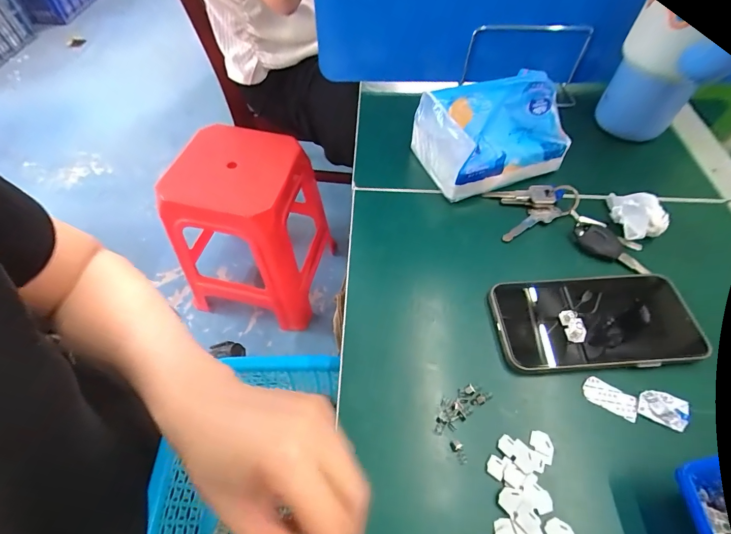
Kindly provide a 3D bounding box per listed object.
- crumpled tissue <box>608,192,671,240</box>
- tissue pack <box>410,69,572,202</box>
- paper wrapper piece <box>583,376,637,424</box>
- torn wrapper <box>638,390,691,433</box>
[{"bbox_3d":[0.265,-0.056,0.356,0.045,0.030,0.058,9,57,5],"label":"crumpled tissue"},{"bbox_3d":[0.127,-0.142,0.386,0.132,0.091,0.099,-18,57,-13],"label":"tissue pack"},{"bbox_3d":[0.184,0.098,0.280,0.038,0.005,0.020,24,59,15],"label":"paper wrapper piece"},{"bbox_3d":[0.217,0.103,0.271,0.031,0.010,0.019,22,59,13],"label":"torn wrapper"}]

